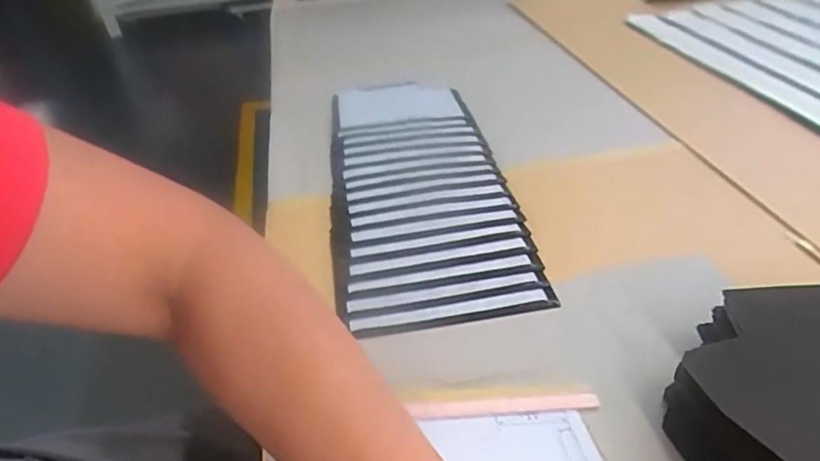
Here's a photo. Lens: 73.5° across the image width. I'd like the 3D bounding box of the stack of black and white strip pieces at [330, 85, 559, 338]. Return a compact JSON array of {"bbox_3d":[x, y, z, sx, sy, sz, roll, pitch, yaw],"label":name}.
[{"bbox_3d":[0.006,-0.054,0.573,0.176,0.018,0.414,-9,43,-2],"label":"stack of black and white strip pieces"}]

